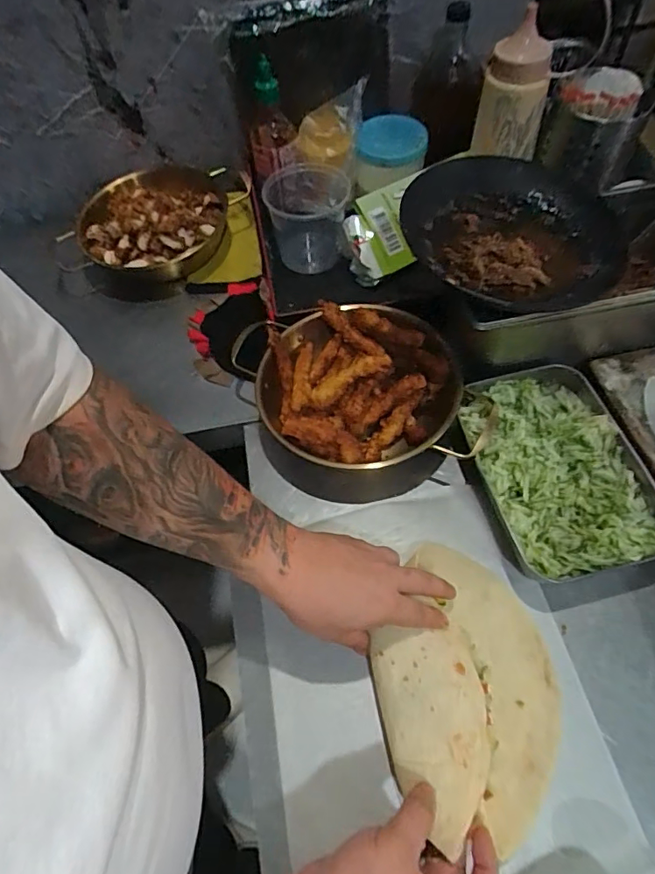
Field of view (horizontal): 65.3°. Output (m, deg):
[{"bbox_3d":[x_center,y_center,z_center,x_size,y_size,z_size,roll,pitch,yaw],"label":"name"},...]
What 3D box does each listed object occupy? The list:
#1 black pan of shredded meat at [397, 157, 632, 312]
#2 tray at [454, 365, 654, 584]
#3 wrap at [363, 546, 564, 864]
[{"bbox_3d":[0.193,-0.220,0.521,0.226,0.053,0.215,19,61,16],"label":"black pan of shredded meat"},{"bbox_3d":[0.227,0.036,0.524,0.155,0.052,0.219,-10,58,-2],"label":"tray"},{"bbox_3d":[0.119,0.203,0.439,0.154,0.052,0.225,-11,58,-2],"label":"wrap"}]

